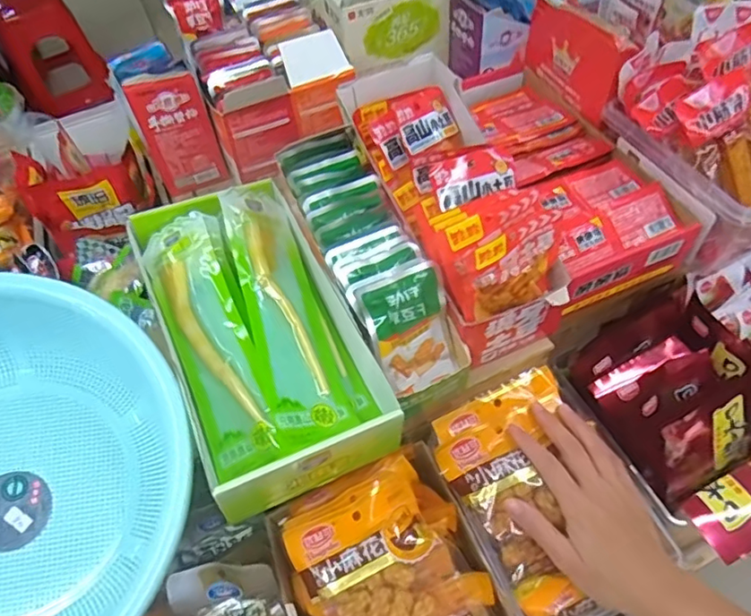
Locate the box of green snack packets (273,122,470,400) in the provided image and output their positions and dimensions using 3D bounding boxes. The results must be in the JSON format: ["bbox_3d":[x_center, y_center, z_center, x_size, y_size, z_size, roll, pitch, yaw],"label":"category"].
[{"bbox_3d":[-0.006,-0.050,0.488,0.076,0.066,0.244,-24,78,-12],"label":"box of green snack packets"}]

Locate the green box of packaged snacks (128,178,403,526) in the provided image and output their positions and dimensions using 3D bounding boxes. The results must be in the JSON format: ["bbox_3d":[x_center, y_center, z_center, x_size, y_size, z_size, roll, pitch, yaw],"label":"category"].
[{"bbox_3d":[-0.104,0.016,0.498,0.161,0.077,0.306,-24,57,-12],"label":"green box of packaged snacks"}]

